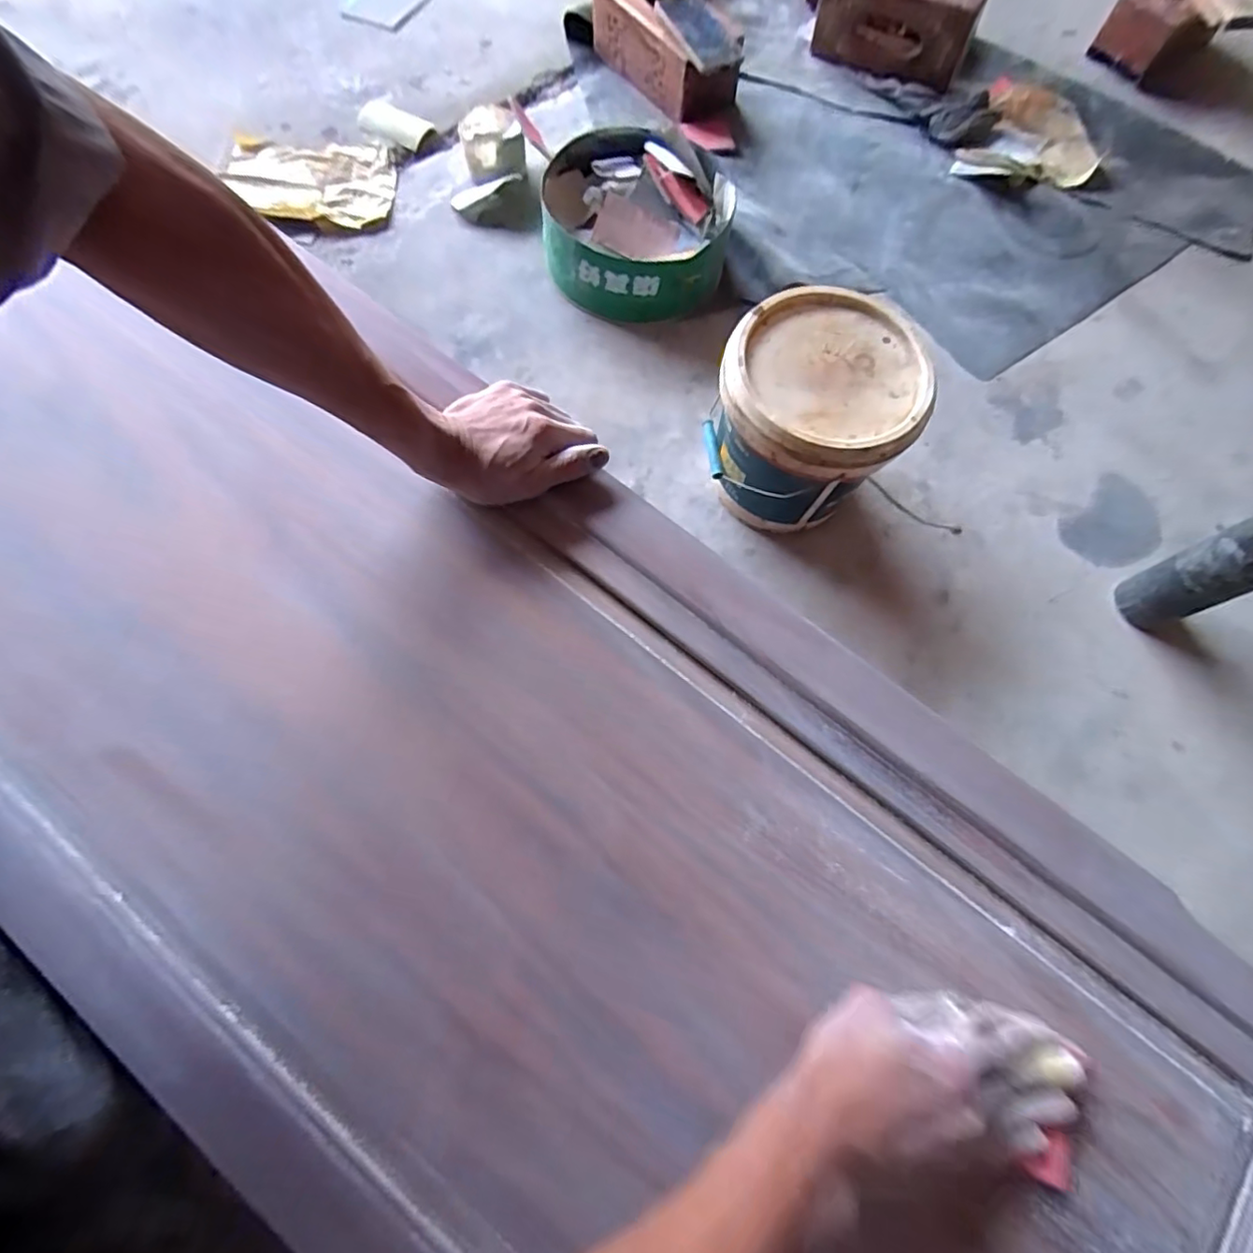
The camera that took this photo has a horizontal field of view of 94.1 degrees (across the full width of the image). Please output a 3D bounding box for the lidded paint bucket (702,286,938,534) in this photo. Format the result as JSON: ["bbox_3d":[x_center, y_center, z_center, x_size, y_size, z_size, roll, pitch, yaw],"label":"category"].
[{"bbox_3d":[0.208,-0.229,0.681,0.203,0.193,0.199,1,73,-2],"label":"lidded paint bucket"}]

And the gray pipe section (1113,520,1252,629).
[{"bbox_3d":[0.647,-0.061,0.637,0.059,0.211,0.062,0,71,-1],"label":"gray pipe section"}]

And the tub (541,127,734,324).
[{"bbox_3d":[0.014,-0.589,0.861,0.263,0.098,0.269,0,71,-1],"label":"tub"}]

